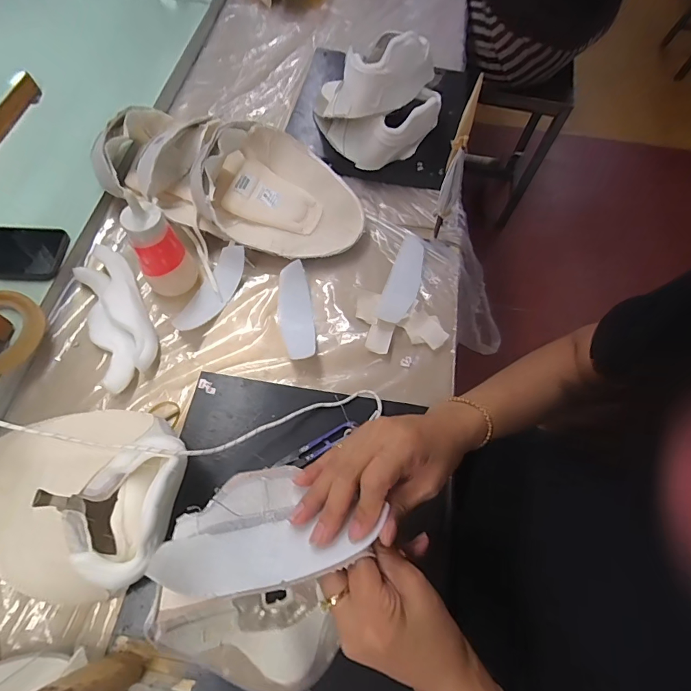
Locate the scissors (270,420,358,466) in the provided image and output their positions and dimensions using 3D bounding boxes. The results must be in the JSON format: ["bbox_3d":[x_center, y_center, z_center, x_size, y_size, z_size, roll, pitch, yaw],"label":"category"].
[{"bbox_3d":[-0.031,0.114,0.461,0.099,0.012,0.020,-24,67,-14],"label":"scissors"}]

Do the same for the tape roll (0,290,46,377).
[{"bbox_3d":[-0.426,-0.013,0.499,0.092,0.026,0.113,21,64,7],"label":"tape roll"}]

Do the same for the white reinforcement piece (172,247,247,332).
[{"bbox_3d":[-0.181,-0.073,0.553,0.042,0.043,0.134,21,64,7],"label":"white reinforcement piece"}]

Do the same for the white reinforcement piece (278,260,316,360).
[{"bbox_3d":[-0.065,-0.044,0.535,0.044,0.025,0.136,-8,64,-7],"label":"white reinforcement piece"}]

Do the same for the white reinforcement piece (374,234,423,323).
[{"bbox_3d":[0.082,-0.091,0.570,0.043,0.011,0.147,22,63,0],"label":"white reinforcement piece"}]

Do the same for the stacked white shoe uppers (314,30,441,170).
[{"bbox_3d":[0.043,-0.400,0.641,0.157,0.145,0.198,-37,71,-19],"label":"stacked white shoe uppers"}]

